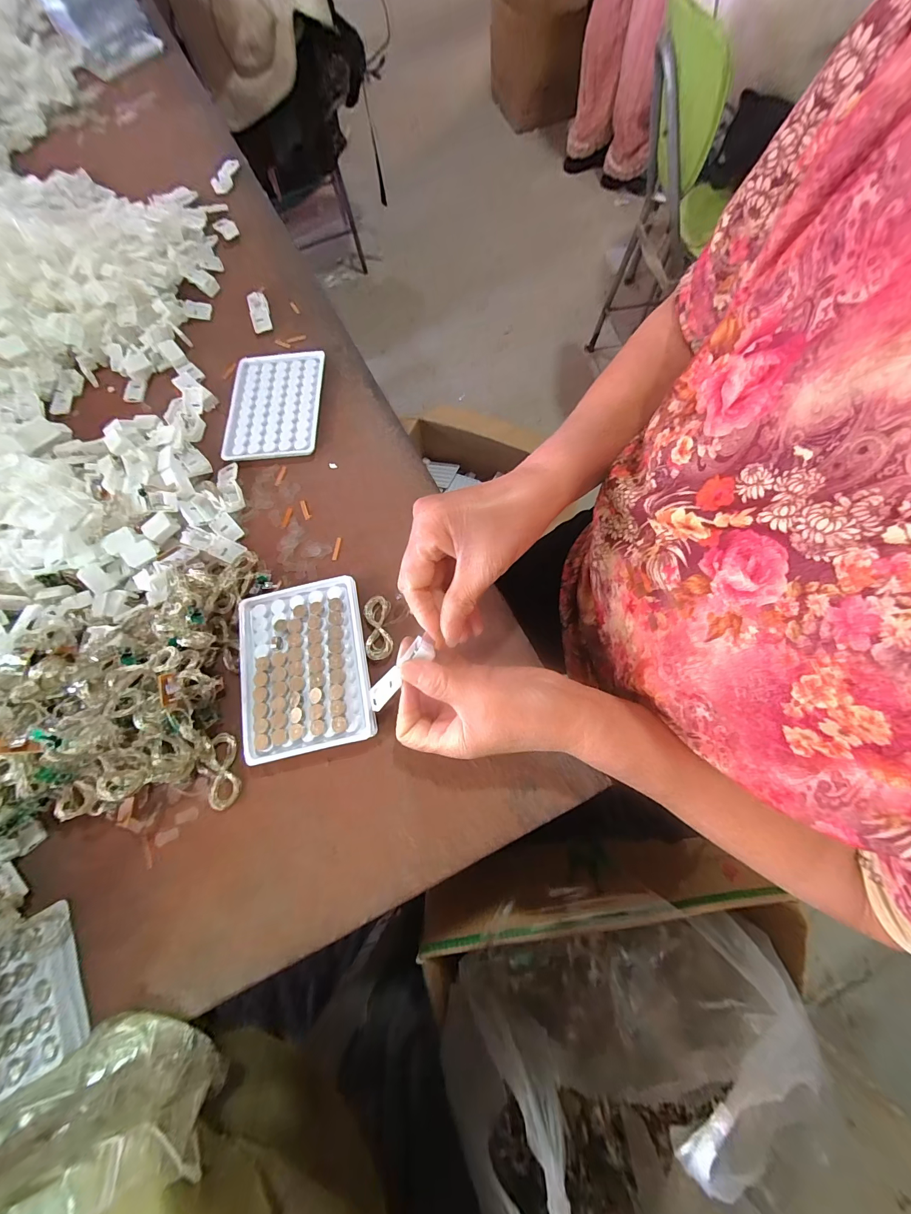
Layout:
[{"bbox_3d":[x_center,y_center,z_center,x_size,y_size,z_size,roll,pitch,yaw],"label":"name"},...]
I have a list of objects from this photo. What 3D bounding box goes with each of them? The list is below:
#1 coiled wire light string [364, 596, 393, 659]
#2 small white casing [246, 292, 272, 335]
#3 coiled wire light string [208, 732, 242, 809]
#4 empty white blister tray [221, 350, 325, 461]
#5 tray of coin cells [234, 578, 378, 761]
[{"bbox_3d":[-0.063,0.016,0.321,0.021,0.006,0.054,-8,71,2],"label":"coiled wire light string"},{"bbox_3d":[-0.226,-0.340,0.458,0.021,0.016,0.052,-18,71,-2],"label":"small white casing"},{"bbox_3d":[-0.175,0.123,0.300,0.022,0.005,0.053,-13,71,0],"label":"coiled wire light string"},{"bbox_3d":[-0.189,-0.210,0.409,0.095,0.010,0.127,-2,72,4],"label":"empty white blister tray"},{"bbox_3d":[-0.118,0.045,0.309,0.098,0.021,0.130,-15,71,-1],"label":"tray of coin cells"}]

